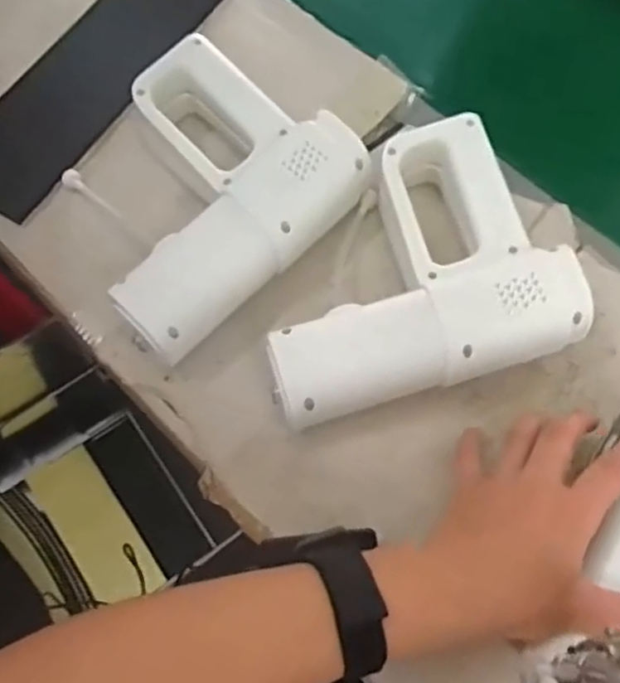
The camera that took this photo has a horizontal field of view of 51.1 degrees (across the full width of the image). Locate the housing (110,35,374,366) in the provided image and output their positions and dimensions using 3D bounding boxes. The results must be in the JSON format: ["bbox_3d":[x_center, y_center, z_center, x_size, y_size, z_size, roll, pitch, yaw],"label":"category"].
[{"bbox_3d":[-0.086,-0.110,0.481,0.179,0.054,0.208,40,71,15],"label":"housing"}]

